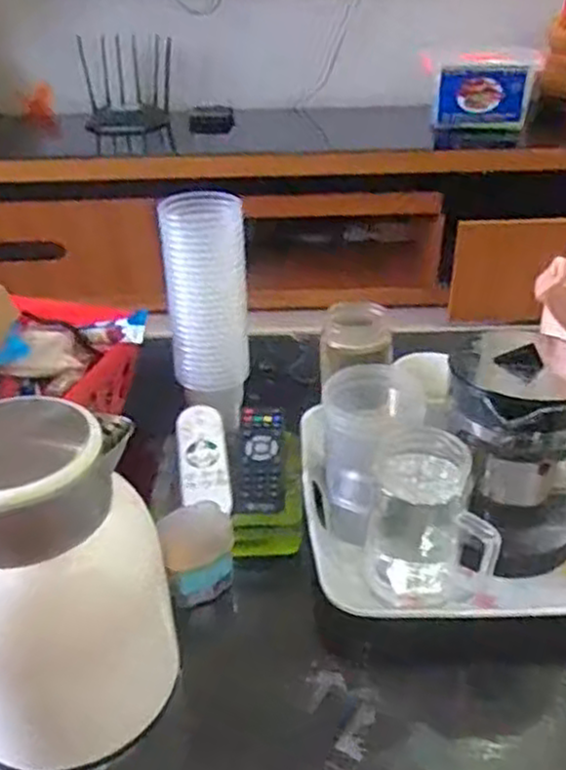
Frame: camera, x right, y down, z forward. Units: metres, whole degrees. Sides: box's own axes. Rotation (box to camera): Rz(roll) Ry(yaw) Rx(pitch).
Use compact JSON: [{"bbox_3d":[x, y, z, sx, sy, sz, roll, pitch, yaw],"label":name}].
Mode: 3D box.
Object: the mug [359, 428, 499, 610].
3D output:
[{"bbox_3d":[0.118,0.105,0.589,0.096,0.122,0.090,1,33,4],"label":"mug"}]

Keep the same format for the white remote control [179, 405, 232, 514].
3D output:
[{"bbox_3d":[-0.077,0.069,0.702,0.044,0.012,0.115,-7,54,-9],"label":"white remote control"}]

